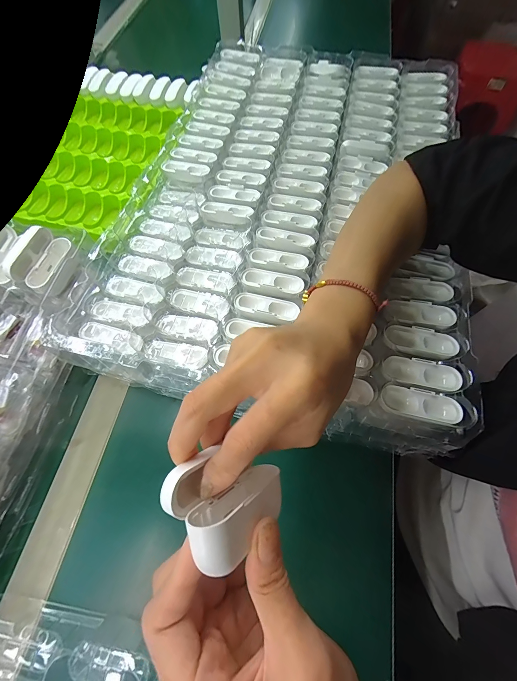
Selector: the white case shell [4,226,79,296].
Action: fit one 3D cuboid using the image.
[{"bbox_3d":[-0.227,-0.085,0.304,0.044,0.038,0.066,12,67,6],"label":"white case shell"}]

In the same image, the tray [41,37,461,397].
[{"bbox_3d":[0.035,-0.210,0.371,0.370,0.030,0.593,14,67,7],"label":"tray"}]

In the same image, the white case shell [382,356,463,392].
[{"bbox_3d":[0.149,0.031,0.260,0.063,0.014,0.025,12,67,6],"label":"white case shell"}]

